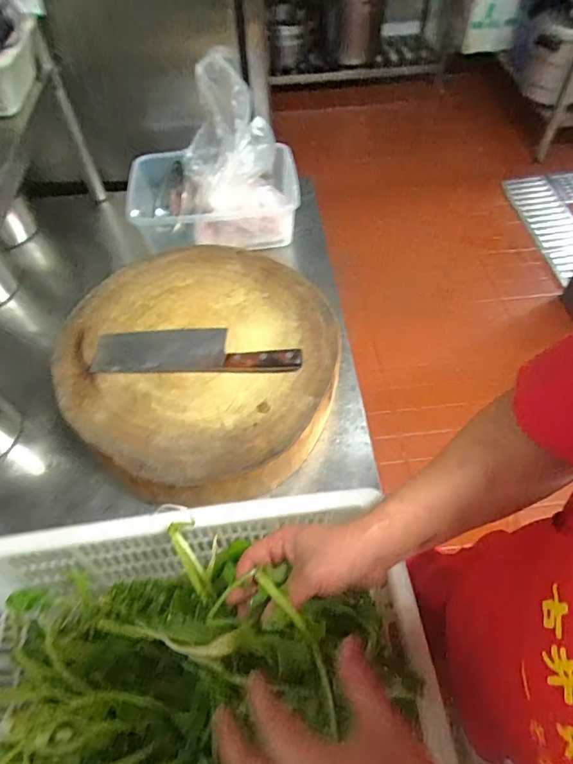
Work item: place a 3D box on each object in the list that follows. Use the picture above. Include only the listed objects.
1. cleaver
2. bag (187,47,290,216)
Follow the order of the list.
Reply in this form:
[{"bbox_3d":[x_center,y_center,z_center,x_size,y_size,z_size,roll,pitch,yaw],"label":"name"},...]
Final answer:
[{"bbox_3d":[-0.137,-0.052,0.680,0.314,0.020,0.083,2,56,4],"label":"cleaver"},{"bbox_3d":[-0.113,-0.498,0.930,0.196,0.146,0.355,-11,79,-4],"label":"bag"}]

